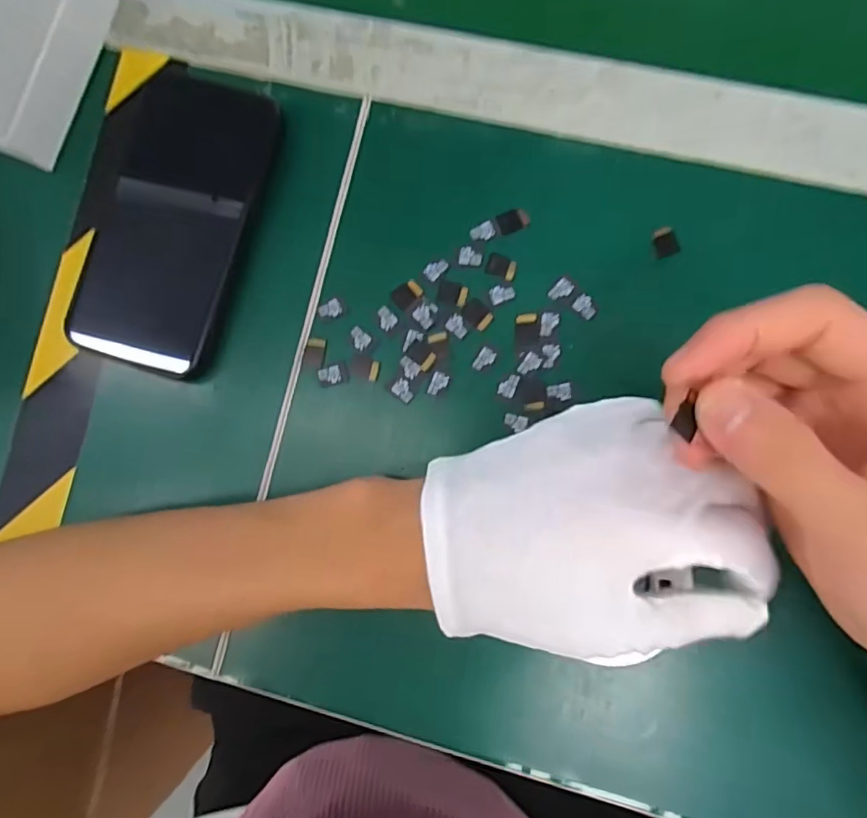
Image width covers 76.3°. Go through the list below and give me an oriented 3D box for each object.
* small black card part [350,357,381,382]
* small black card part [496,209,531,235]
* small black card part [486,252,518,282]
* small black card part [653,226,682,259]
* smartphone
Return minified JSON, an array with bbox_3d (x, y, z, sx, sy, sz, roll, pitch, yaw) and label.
[{"bbox_3d":[-0.034,-0.020,0.272,0.015,0.004,0.010,14,87,6],"label":"small black card part"},{"bbox_3d":[0.039,-0.092,0.269,0.015,0.004,0.010,-17,85,4],"label":"small black card part"},{"bbox_3d":[0.033,-0.069,0.268,0.015,0.004,0.010,22,88,6],"label":"small black card part"},{"bbox_3d":[0.111,-0.080,0.262,0.011,0.004,0.014,-20,85,4],"label":"small black card part"},{"bbox_3d":[-0.132,-0.098,0.279,0.076,0.011,0.153,15,88,6],"label":"smartphone"}]

